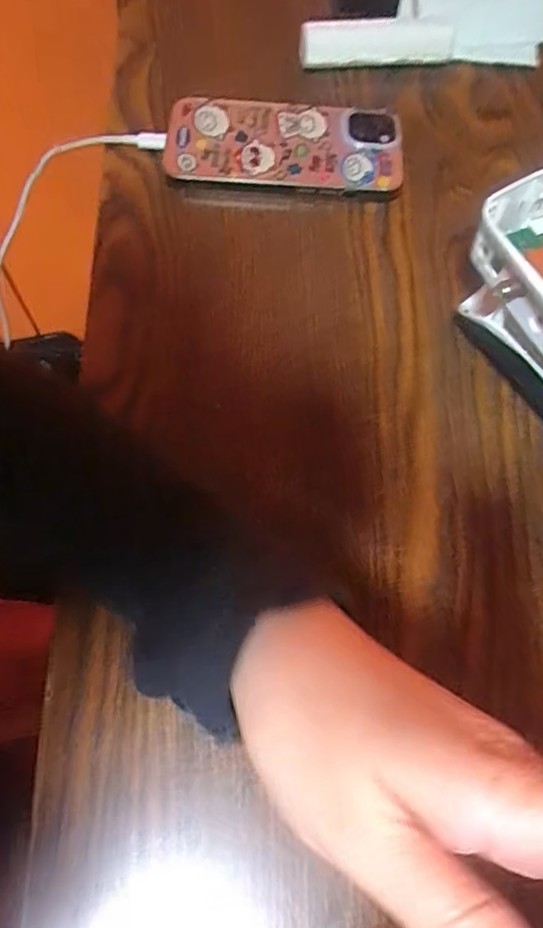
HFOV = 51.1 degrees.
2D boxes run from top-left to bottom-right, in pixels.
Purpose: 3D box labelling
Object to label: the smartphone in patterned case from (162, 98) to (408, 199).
[{"bbox_3d":[0.008,-0.193,0.345,0.141,0.011,0.064,1,80,-5],"label":"smartphone in patterned case"}]

